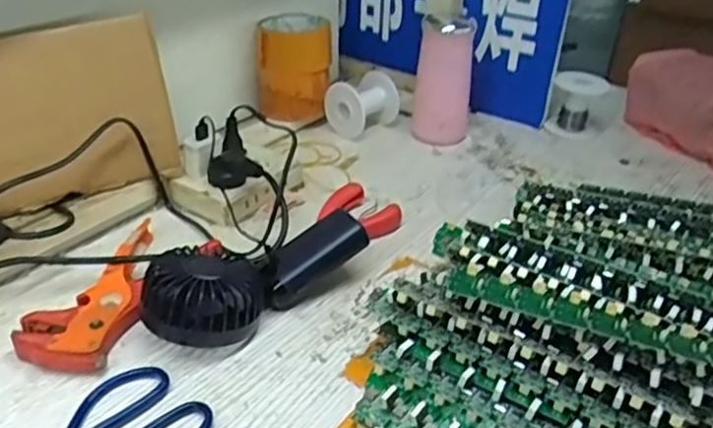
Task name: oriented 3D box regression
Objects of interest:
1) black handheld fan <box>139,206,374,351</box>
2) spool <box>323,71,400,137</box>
[{"bbox_3d":[-0.080,0.048,0.529,0.177,0.051,0.081,-24,41,-35],"label":"black handheld fan"},{"bbox_3d":[0.008,-0.130,0.811,0.066,0.064,0.068,30,41,35],"label":"spool"}]

